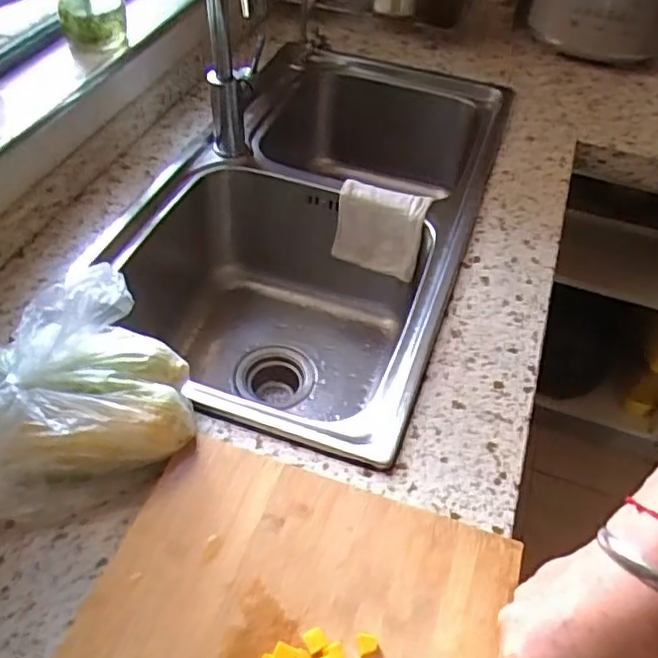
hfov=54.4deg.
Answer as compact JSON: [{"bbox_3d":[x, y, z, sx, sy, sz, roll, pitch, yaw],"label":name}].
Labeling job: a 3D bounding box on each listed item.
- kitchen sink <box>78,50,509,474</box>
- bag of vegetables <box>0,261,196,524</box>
[{"bbox_3d":[-0.039,-0.107,0.933,0.421,0.254,0.732,17,49,10],"label":"kitchen sink"},{"bbox_3d":[-0.224,0.054,0.533,0.201,0.115,0.159,-22,53,-22],"label":"bag of vegetables"}]

